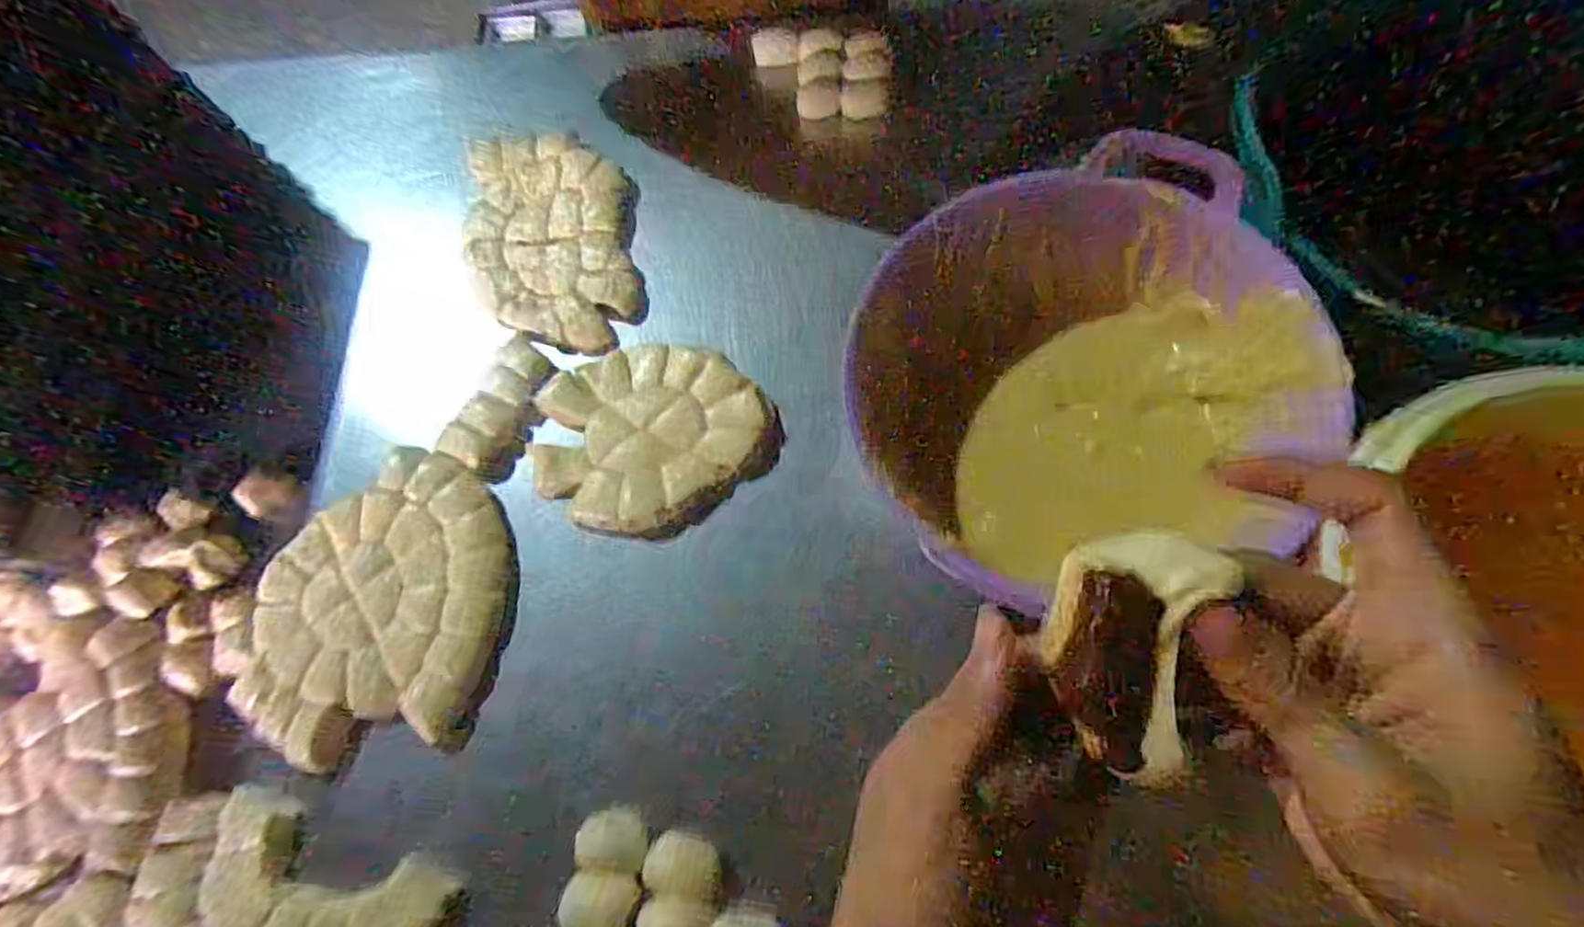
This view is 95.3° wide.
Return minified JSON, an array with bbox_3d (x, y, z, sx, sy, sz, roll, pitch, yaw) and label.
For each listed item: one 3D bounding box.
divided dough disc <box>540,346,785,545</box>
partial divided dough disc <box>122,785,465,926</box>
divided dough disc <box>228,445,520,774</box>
[{"bbox_3d":[-0.105,-0.019,0.556,0.184,0.014,0.148,3,71,5],"label":"divided dough disc"},{"bbox_3d":[-0.333,0.292,0.456,0.203,0.021,0.128,18,73,10],"label":"partial divided dough disc"},{"bbox_3d":[-0.296,0.096,0.522,0.178,0.017,0.213,-3,70,3],"label":"divided dough disc"}]

